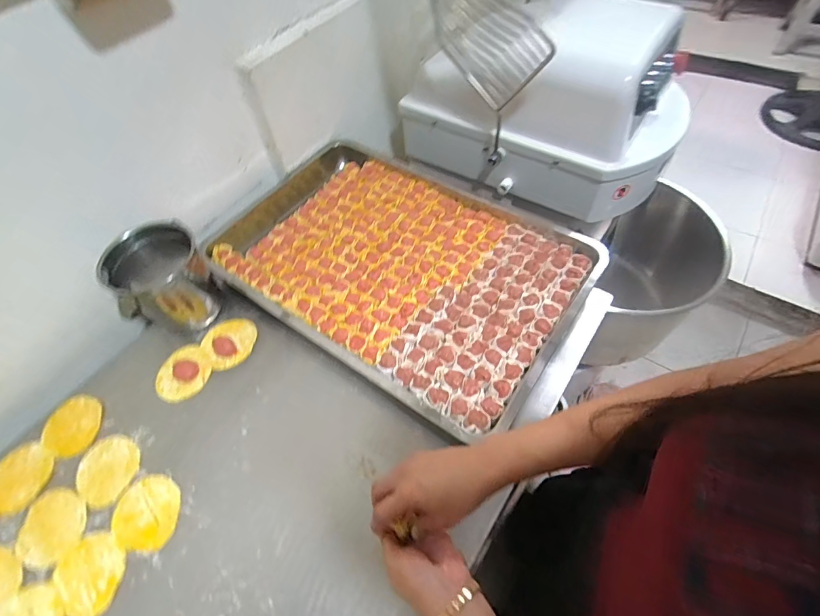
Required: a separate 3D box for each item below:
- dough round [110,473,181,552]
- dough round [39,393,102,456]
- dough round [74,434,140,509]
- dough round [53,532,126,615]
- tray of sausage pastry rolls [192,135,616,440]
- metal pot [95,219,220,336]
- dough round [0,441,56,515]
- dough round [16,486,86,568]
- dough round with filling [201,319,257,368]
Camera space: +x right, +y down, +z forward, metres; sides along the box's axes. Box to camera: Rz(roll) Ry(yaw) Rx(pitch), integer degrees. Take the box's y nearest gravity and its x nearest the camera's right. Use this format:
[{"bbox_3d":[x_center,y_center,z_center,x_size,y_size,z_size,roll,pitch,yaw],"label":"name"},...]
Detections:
[{"bbox_3d":[-0.332,0.255,0.515,0.083,0.004,0.084,-2,56,3],"label":"dough round"},{"bbox_3d":[-0.483,0.167,0.586,0.076,0.004,0.086,-5,56,1],"label":"dough round"},{"bbox_3d":[-0.404,0.214,0.549,0.086,0.006,0.080,-2,56,3],"label":"dough round"},{"bbox_3d":[-0.375,0.314,0.484,0.071,0.004,0.088,-41,62,-21],"label":"dough round"},{"bbox_3d":[-0.039,-0.091,0.693,0.605,0.041,0.390,30,63,22],"label":"tray of sausage pastry rolls"},{"bbox_3d":[-0.378,-0.041,0.640,0.131,0.136,0.104,-32,59,-17],"label":"metal pot"},{"bbox_3d":[-0.522,0.223,0.548,0.086,0.004,0.078,23,61,19],"label":"dough round"},{"bbox_3d":[-0.452,0.274,0.515,0.093,0.004,0.075,36,66,25],"label":"dough round"},{"bbox_3d":[-0.284,0.053,0.650,0.081,0.009,0.080,-2,56,3],"label":"dough round with filling"}]

